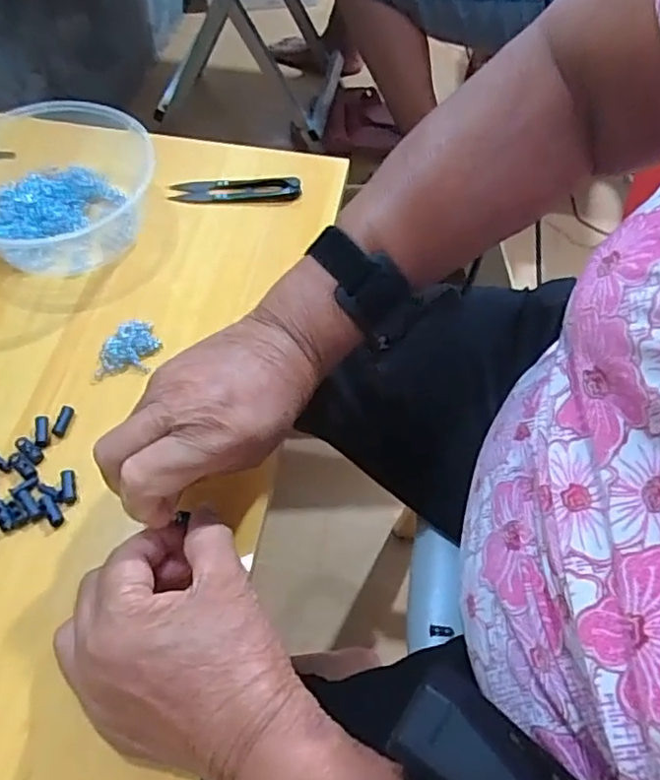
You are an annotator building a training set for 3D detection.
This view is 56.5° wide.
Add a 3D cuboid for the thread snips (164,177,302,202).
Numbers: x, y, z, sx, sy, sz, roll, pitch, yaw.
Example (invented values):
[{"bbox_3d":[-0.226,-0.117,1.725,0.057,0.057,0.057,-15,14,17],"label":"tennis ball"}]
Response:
[{"bbox_3d":[-0.075,-0.158,0.484,0.102,0.016,0.020,0,59,-3],"label":"thread snips"}]

